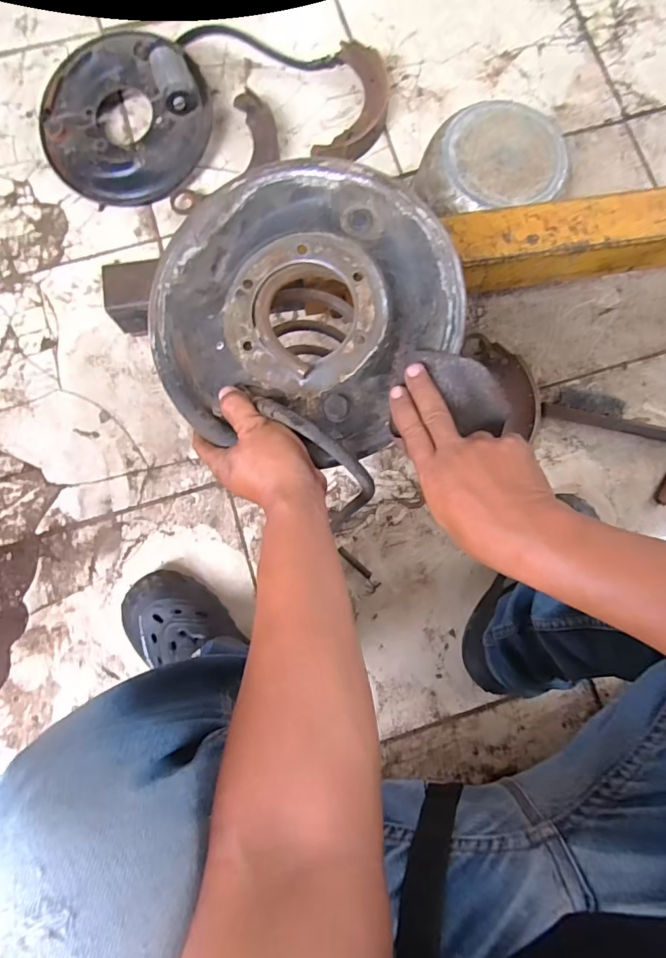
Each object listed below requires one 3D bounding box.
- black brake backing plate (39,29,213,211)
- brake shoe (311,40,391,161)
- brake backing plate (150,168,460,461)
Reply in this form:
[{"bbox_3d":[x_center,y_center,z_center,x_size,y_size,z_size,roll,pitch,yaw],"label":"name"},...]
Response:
[{"bbox_3d":[-0.327,-0.576,0.737,0.260,0.082,0.260,0,84,-1],"label":"black brake backing plate"},{"bbox_3d":[0.036,-0.602,0.770,0.102,0.036,0.214,16,83,0],"label":"brake shoe"},{"bbox_3d":[-0.031,-0.148,0.405,0.251,0.062,0.256,0,84,-1],"label":"brake backing plate"}]

